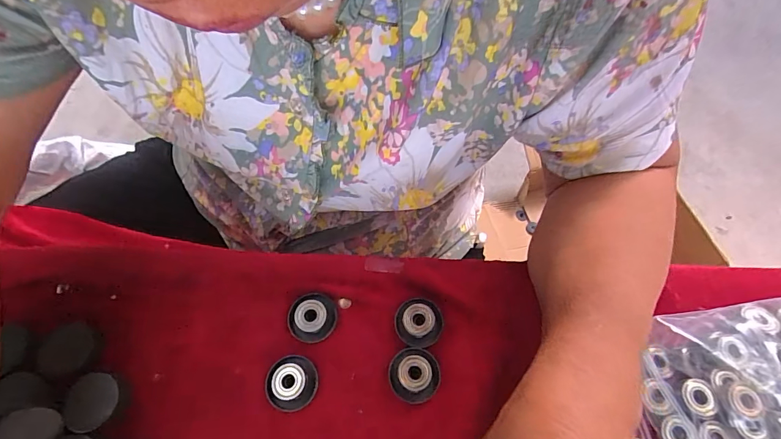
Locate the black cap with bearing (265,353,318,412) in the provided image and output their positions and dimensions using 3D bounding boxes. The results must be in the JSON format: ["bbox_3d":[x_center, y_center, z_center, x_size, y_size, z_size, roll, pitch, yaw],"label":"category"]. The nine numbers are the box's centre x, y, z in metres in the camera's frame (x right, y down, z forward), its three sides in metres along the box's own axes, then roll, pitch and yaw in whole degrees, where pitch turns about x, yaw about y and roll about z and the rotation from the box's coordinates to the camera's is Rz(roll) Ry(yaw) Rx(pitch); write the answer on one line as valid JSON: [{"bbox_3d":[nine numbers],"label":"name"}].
[{"bbox_3d":[-0.065,0.106,0.257,0.032,0.013,0.033,0,64,-1],"label":"black cap with bearing"}]

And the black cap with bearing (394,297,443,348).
[{"bbox_3d":[0.020,0.070,0.270,0.032,0.012,0.033,0,64,-1],"label":"black cap with bearing"}]

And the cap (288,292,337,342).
[{"bbox_3d":[-0.055,0.068,0.273,0.033,0.014,0.031,0,64,-1],"label":"cap"}]

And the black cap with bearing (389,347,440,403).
[{"bbox_3d":[0.016,0.101,0.257,0.032,0.011,0.033,0,64,-1],"label":"black cap with bearing"}]

